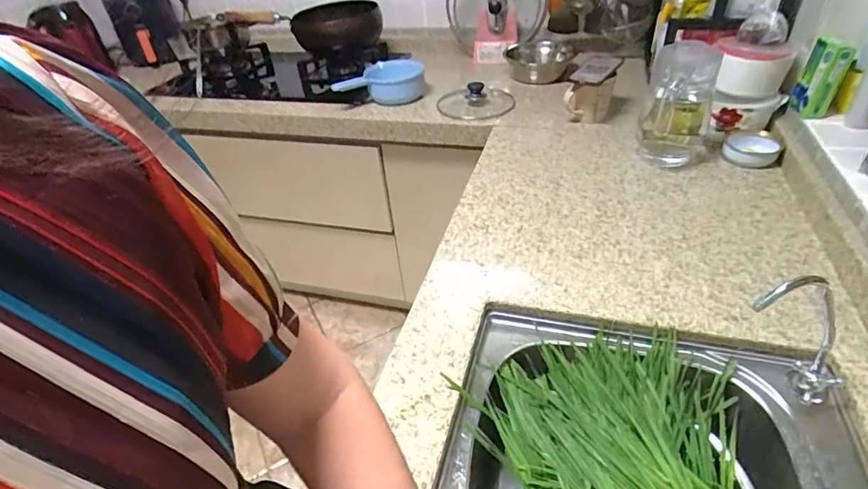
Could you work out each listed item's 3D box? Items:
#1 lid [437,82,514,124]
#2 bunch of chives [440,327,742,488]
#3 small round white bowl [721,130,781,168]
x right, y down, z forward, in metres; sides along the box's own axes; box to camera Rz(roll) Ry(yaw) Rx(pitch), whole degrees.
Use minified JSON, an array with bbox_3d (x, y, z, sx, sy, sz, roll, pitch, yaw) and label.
[{"bbox_3d":[0.111,-0.383,1.220,0.200,0.059,0.192,-4,38,3],"label":"lid"},{"bbox_3d":[0.228,0.237,0.563,0.292,0.070,0.308,-25,42,-23],"label":"bunch of chives"},{"bbox_3d":[0.638,-0.193,0.944,0.096,0.034,0.104,19,44,28],"label":"small round white bowl"}]

